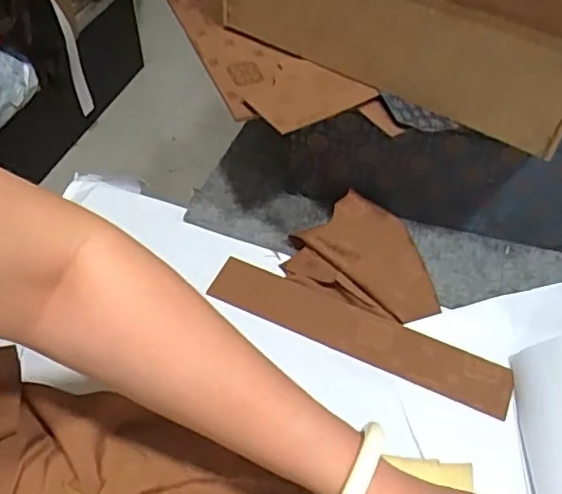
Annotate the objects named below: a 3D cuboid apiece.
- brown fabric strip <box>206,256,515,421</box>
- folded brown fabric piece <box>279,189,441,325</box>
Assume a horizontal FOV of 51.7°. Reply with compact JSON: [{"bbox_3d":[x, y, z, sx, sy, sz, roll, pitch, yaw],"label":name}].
[{"bbox_3d":[0.077,0.089,0.615,0.325,0.008,0.056,21,62,16],"label":"brown fabric strip"},{"bbox_3d":[0.099,0.011,0.654,0.174,0.040,0.112,22,53,15],"label":"folded brown fabric piece"}]

